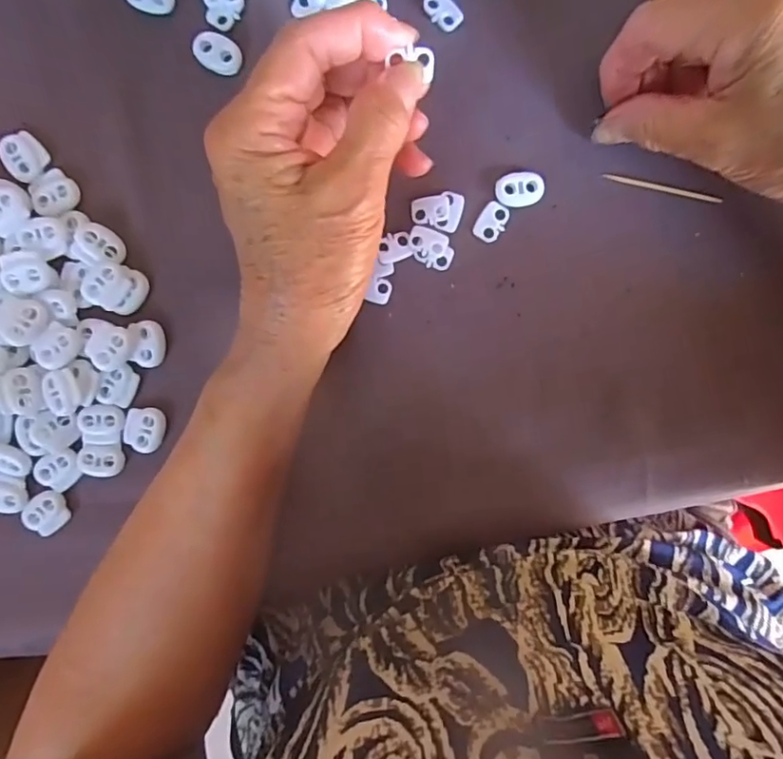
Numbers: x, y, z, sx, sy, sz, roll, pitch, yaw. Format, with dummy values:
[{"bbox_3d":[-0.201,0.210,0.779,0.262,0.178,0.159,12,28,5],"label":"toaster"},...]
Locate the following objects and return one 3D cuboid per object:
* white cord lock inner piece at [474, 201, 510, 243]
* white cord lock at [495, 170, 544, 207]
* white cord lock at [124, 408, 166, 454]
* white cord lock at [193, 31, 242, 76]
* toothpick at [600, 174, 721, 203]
[{"bbox_3d":[0.048,-0.075,0.267,0.013,0.004,0.018,28,95,-3],"label":"white cord lock inner piece"},{"bbox_3d":[0.061,-0.090,0.266,0.022,0.004,0.016,-7,96,0],"label":"white cord lock"},{"bbox_3d":[-0.122,0.025,0.274,0.019,0.004,0.022,4,96,-1],"label":"white cord lock"},{"bbox_3d":[-0.080,-0.150,0.257,0.024,0.004,0.016,29,95,-3],"label":"white cord lock"},{"bbox_3d":[0.130,-0.091,0.267,0.056,0.004,0.004,12,95,-2],"label":"toothpick"}]

